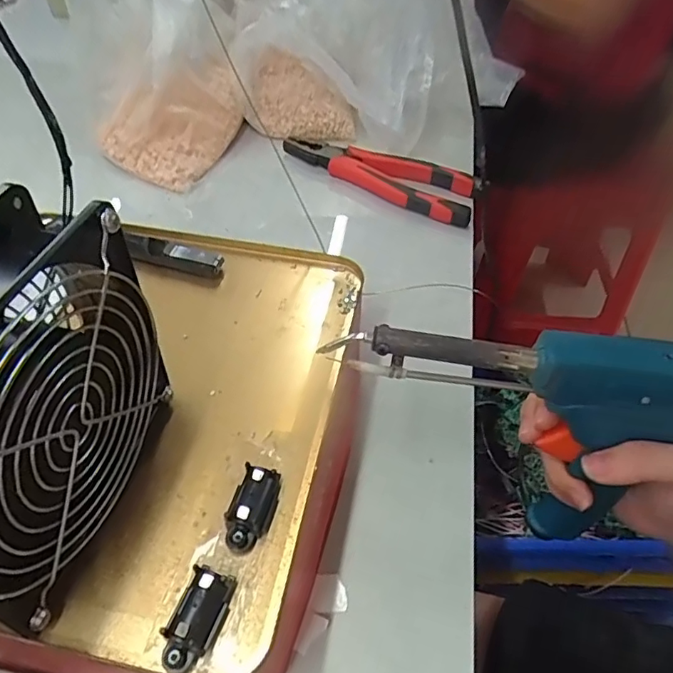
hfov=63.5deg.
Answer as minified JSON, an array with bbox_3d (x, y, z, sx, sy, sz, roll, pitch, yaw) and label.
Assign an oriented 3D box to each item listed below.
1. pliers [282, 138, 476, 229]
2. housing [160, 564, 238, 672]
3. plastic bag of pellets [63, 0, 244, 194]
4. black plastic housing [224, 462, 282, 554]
[{"bbox_3d":[0.041,-0.155,0.513,0.192,0.022,0.054,27,53,19],"label":"pliers"},{"bbox_3d":[-0.052,0.106,0.204,0.015,0.017,0.036,17,51,12],"label":"housing"},{"bbox_3d":[-0.175,-0.267,0.516,0.155,0.142,0.222,-8,50,-9],"label":"plastic bag of pellets"},{"bbox_3d":[-0.036,0.073,0.234,0.016,0.015,0.035,13,50,9],"label":"black plastic housing"}]

